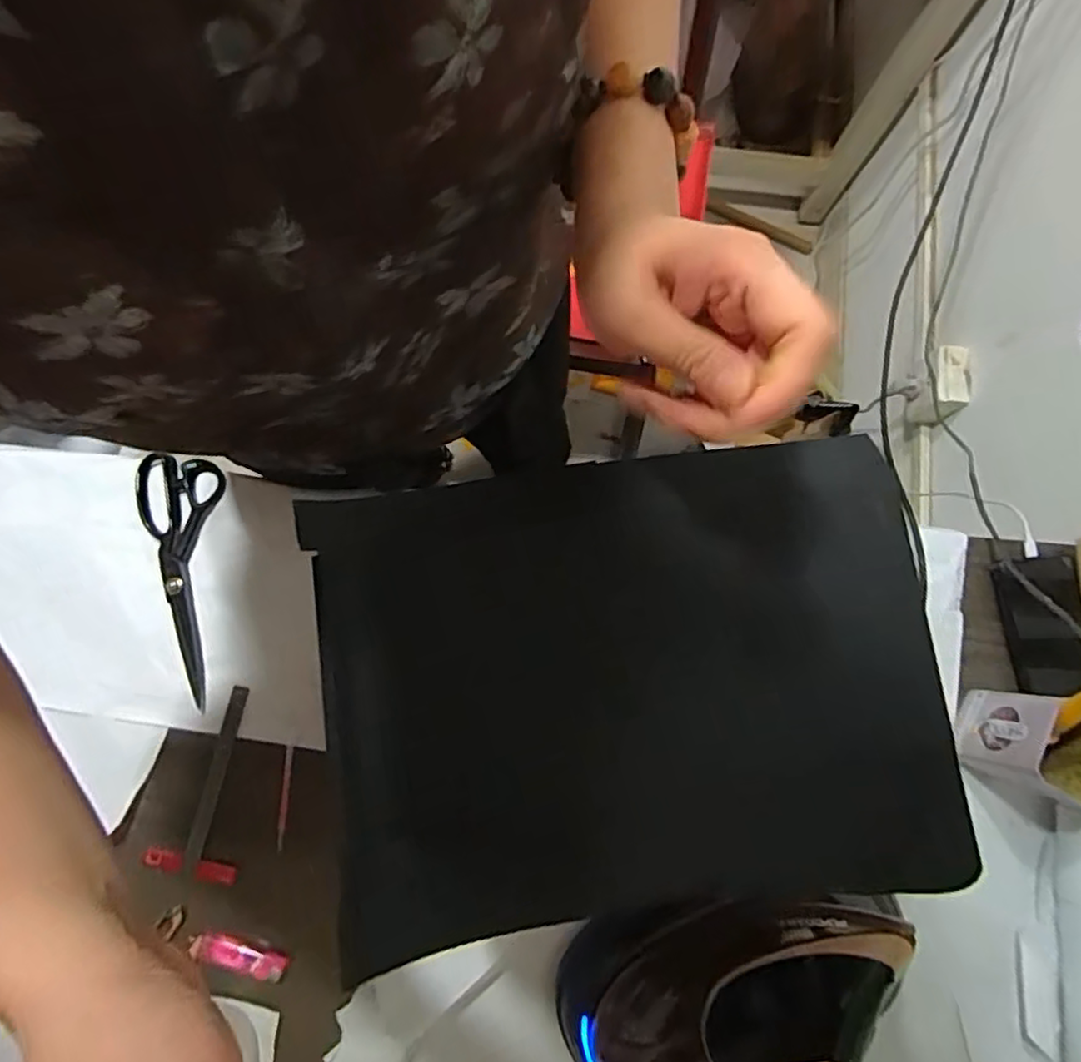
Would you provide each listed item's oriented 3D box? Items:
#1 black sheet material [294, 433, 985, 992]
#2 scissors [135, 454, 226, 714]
[{"bbox_3d":[0.044,0.075,0.310,0.278,0.038,0.215,-7,87,-2],"label":"black sheet material"},{"bbox_3d":[-0.359,0.044,0.628,0.084,0.015,0.235,1,80,0],"label":"scissors"}]

